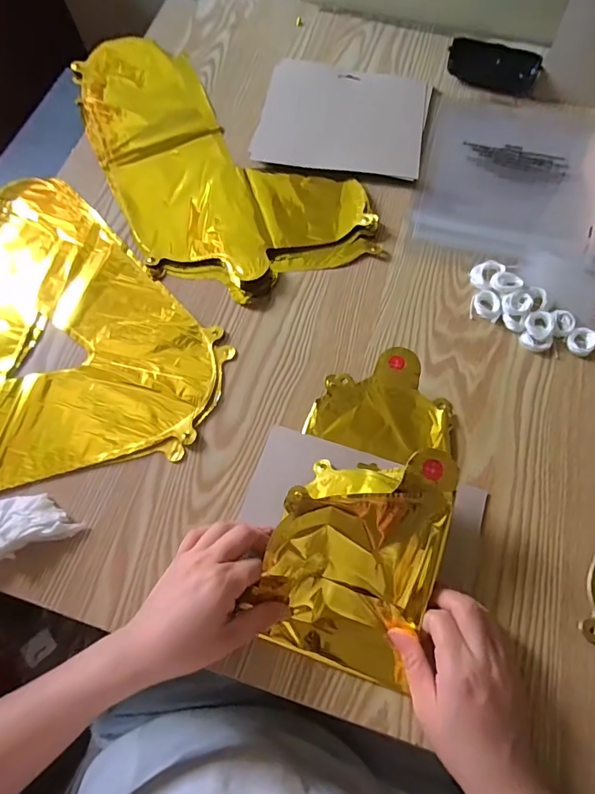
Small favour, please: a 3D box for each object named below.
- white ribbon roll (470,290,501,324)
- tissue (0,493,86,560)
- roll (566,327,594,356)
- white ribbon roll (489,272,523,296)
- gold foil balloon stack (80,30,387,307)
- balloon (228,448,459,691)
[{"bbox_3d":[0.186,-0.091,0.444,0.027,0.008,0.032,13,69,6],"label":"white ribbon roll"},{"bbox_3d":[-0.231,0.104,0.367,0.084,0.020,0.058,-29,70,-10],"label":"tissue"},{"bbox_3d":[0.270,-0.053,0.427,0.027,0.010,0.025,0,68,1],"label":"roll"},{"bbox_3d":[0.206,-0.113,0.447,0.026,0.012,0.024,0,68,1],"label":"white ribbon roll"},{"bbox_3d":[-0.106,-0.296,0.532,0.235,0.010,0.425,-25,70,-9],"label":"gold foil balloon stack"},{"bbox_3d":[0.043,0.117,0.341,0.118,0.058,0.160,17,69,8],"label":"balloon"}]

